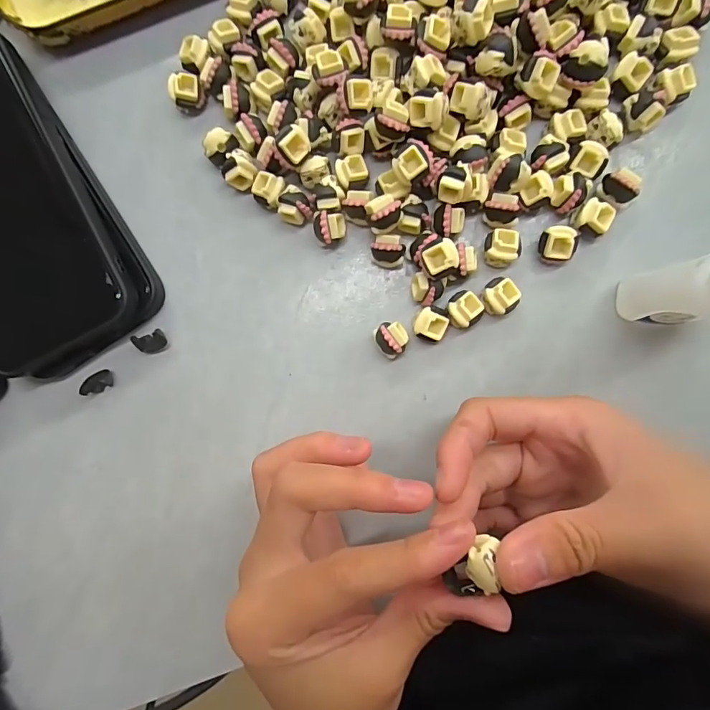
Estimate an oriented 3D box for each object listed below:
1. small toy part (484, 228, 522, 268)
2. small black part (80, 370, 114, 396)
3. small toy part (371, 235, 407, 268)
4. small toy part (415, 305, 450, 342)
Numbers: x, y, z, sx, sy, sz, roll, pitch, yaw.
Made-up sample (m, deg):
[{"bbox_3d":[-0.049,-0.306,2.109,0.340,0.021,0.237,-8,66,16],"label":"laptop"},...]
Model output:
[{"bbox_3d":[0.067,-0.049,0.204,0.015,0.014,0.016,4,90,6],"label":"small toy part"},{"bbox_3d":[-0.131,0.014,0.223,0.015,0.008,0.010,-17,88,6],"label":"small black part"},{"bbox_3d":[0.016,-0.048,0.208,0.015,0.015,0.014,6,90,6],"label":"small toy part"},{"bbox_3d":[0.035,-0.015,0.206,0.015,0.012,0.016,28,93,5],"label":"small toy part"}]

